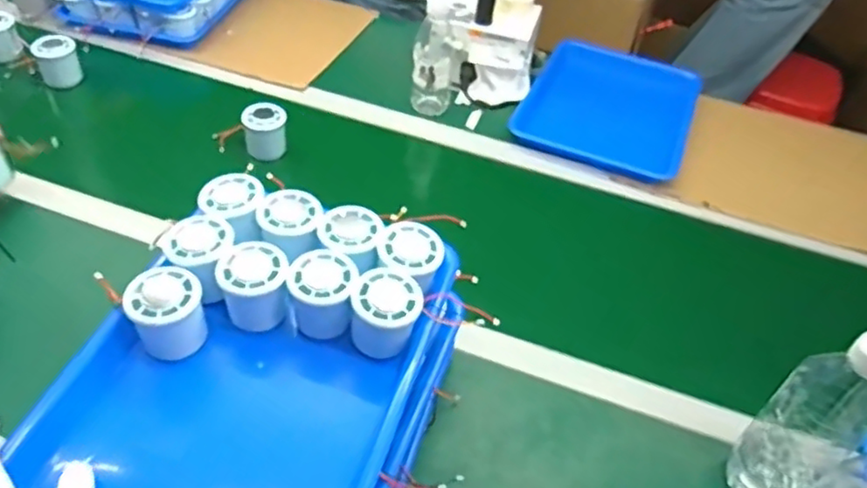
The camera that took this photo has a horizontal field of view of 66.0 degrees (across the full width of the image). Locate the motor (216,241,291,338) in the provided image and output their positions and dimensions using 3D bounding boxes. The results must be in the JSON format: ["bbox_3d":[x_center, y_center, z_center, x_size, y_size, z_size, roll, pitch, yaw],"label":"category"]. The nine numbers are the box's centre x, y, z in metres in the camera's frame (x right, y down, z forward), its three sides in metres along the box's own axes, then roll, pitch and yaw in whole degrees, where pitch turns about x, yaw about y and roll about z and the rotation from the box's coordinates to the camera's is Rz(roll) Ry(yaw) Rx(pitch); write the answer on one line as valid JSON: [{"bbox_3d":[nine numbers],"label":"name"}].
[{"bbox_3d":[-0.152,0.039,0.575,0.058,0.061,0.053,-8,46,-13],"label":"motor"}]

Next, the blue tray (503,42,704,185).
[{"bbox_3d":[0.288,-0.230,1.080,0.256,0.029,0.319,20,46,15],"label":"blue tray"}]

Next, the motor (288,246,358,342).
[{"bbox_3d":[-0.094,0.046,0.573,0.057,0.062,0.055,0,45,-5],"label":"motor"}]

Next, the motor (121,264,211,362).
[{"bbox_3d":[-0.217,0.057,0.548,0.058,0.058,0.055,-13,47,-18],"label":"motor"}]

